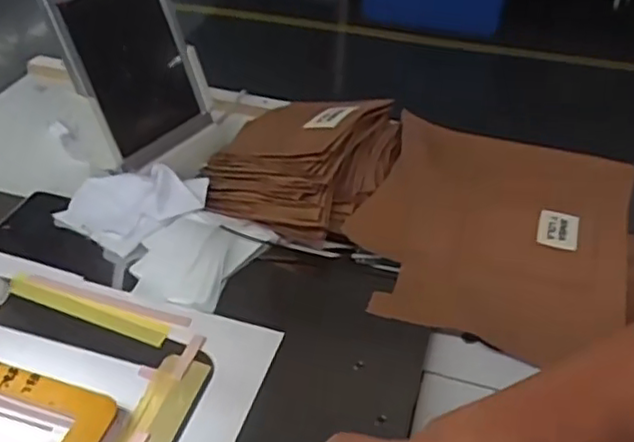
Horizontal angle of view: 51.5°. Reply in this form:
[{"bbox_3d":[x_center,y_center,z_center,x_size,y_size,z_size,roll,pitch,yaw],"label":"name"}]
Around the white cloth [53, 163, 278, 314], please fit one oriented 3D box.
[{"bbox_3d":[-0.169,0.002,0.658,0.211,0.049,0.133,19,42,19],"label":"white cloth"}]

